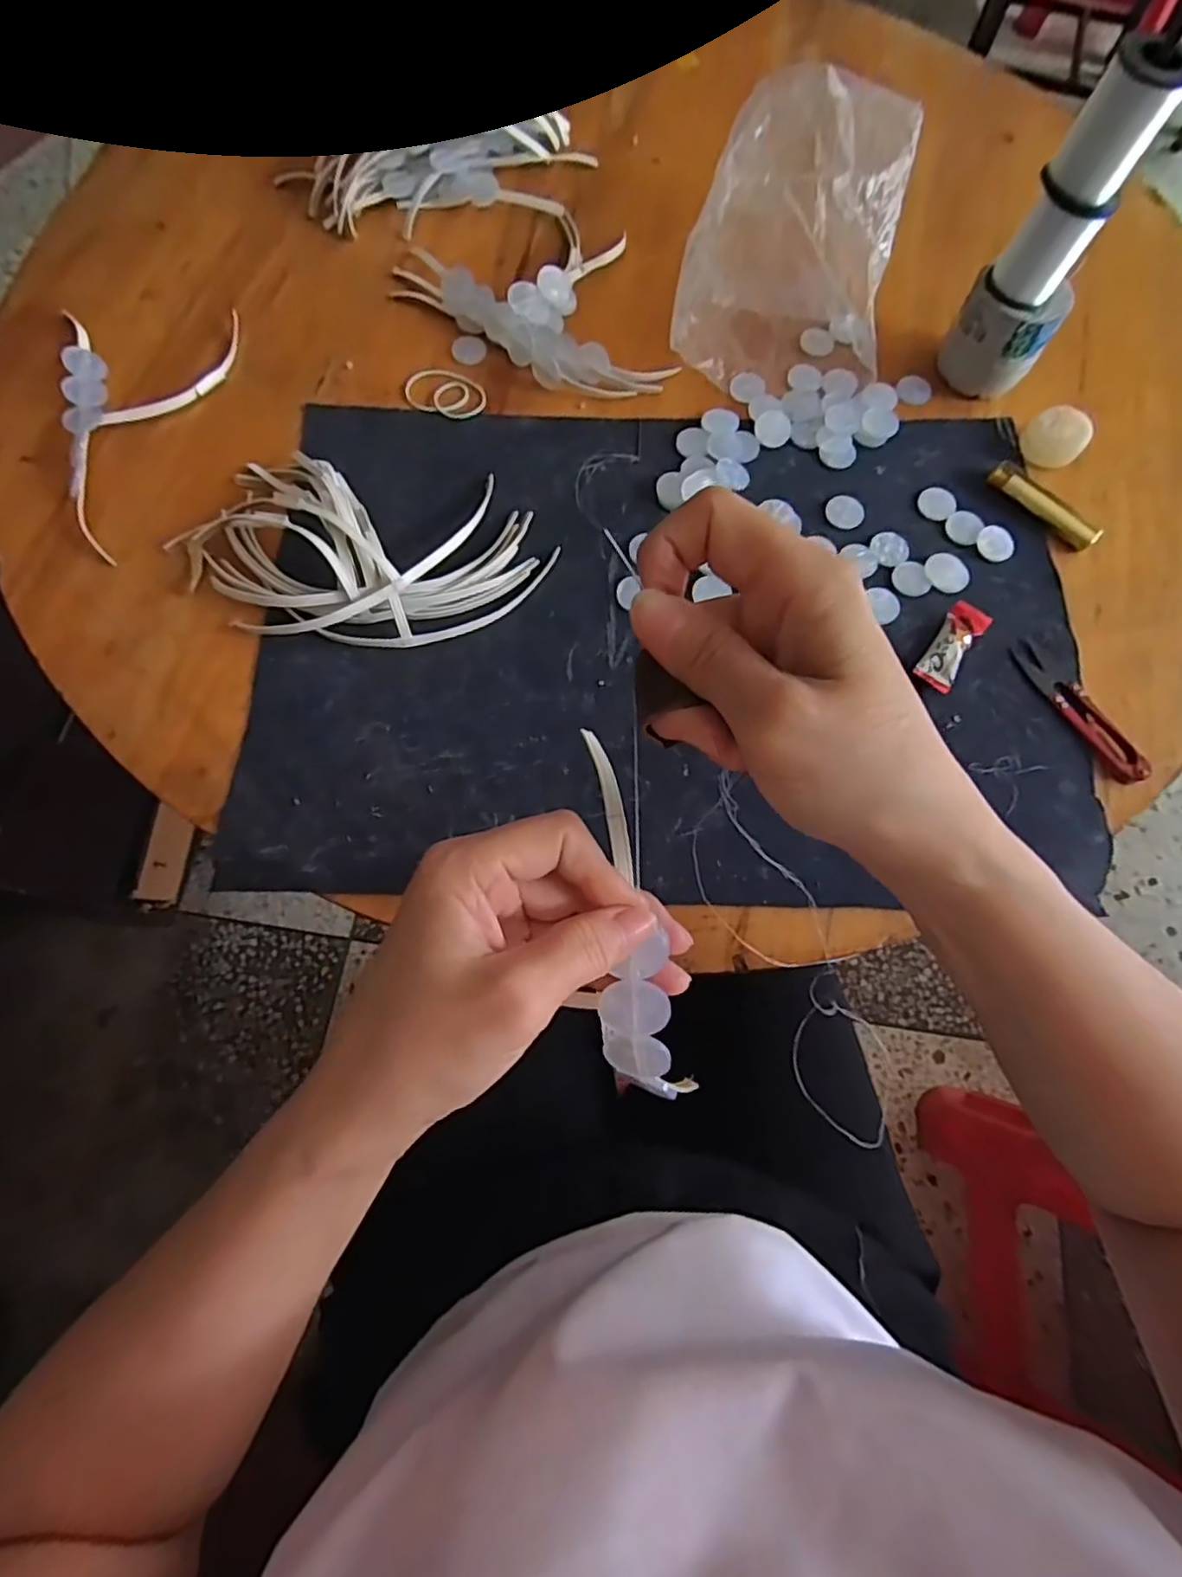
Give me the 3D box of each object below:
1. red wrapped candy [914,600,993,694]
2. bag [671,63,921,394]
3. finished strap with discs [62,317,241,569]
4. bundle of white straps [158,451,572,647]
[{"bbox_3d":[0.227,-0.089,0.414,0.024,0.011,0.059,33,74,9],"label":"red wrapped candy"},{"bbox_3d":[0.149,-0.402,0.479,0.140,0.080,0.209,13,72,2],"label":"bag"},{"bbox_3d":[-0.297,-0.258,0.453,0.118,0.010,0.215,-15,73,-7],"label":"finished strap with discs"},{"bbox_3d":[-0.142,-0.155,0.410,0.227,0.040,0.131,11,72,2],"label":"bundle of white straps"}]

